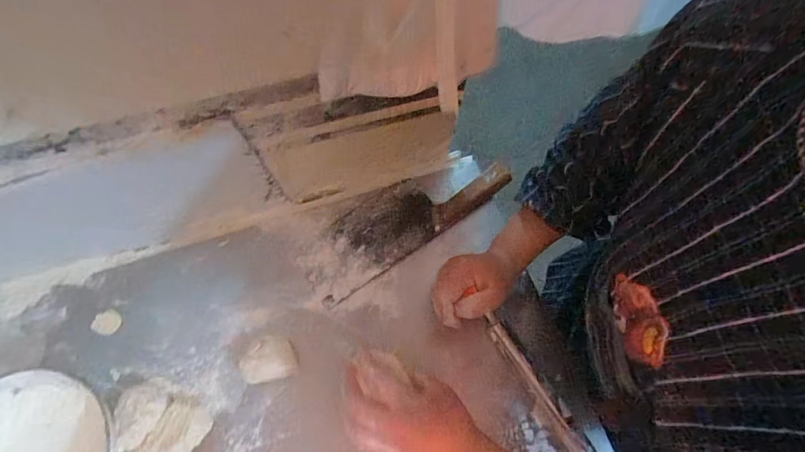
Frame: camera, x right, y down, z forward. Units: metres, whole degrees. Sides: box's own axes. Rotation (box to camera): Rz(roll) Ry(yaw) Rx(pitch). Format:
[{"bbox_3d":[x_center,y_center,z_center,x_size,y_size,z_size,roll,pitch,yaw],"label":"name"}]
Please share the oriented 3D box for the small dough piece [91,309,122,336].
[{"bbox_3d":[-0.351,0.114,0.492,0.029,0.006,0.028,0,68,-1],"label":"small dough piece"}]

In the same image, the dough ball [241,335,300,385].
[{"bbox_3d":[-0.150,0.149,0.470,0.058,0.030,0.048,-11,68,-6],"label":"dough ball"}]

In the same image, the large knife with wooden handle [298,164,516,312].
[{"bbox_3d":[0.000,-0.015,0.542,0.285,0.022,0.095,-32,72,-13],"label":"large knife with wooden handle"}]

